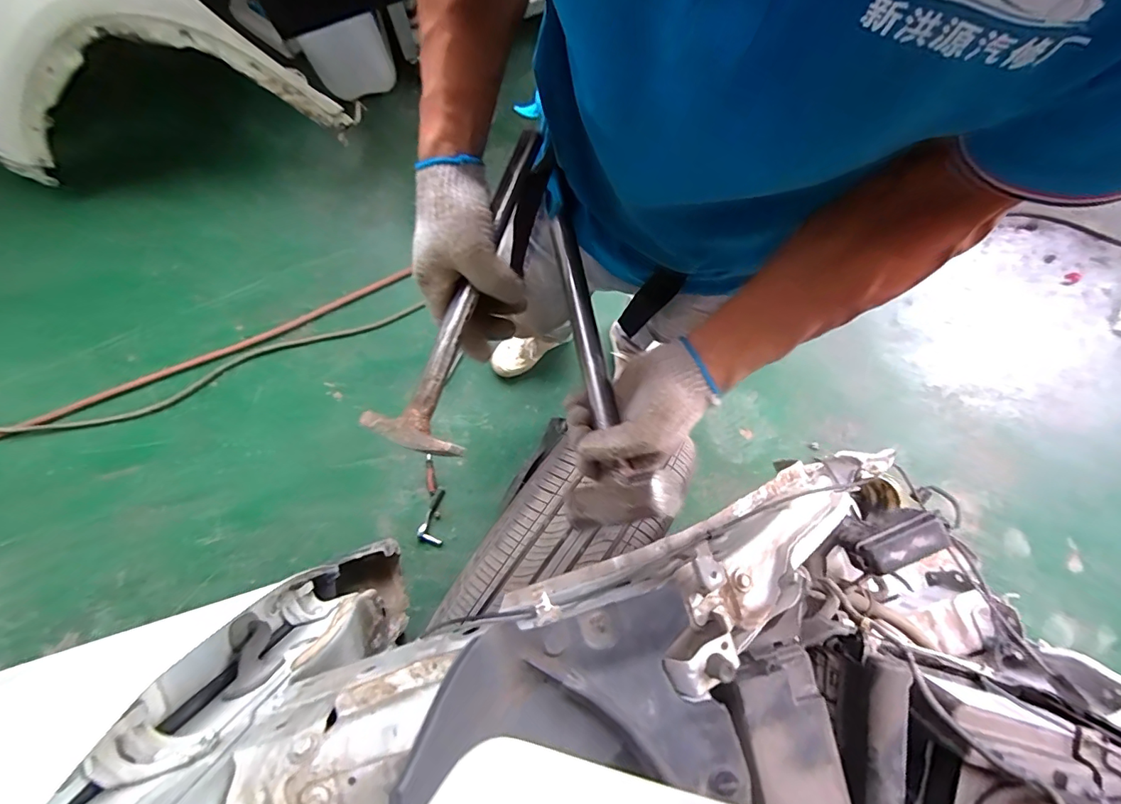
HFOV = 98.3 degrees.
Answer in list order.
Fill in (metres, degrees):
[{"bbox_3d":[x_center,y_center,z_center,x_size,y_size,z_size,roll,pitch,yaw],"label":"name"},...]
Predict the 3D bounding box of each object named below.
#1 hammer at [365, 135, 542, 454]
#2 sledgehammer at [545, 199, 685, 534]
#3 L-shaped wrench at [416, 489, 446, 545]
[{"bbox_3d":[-0.073,-0.102,0.409,0.088,0.032,0.293,20,81,3],"label":"hammer"},{"bbox_3d":[0.029,-0.045,0.471,0.092,0.073,0.321,-10,72,-3],"label":"sledgehammer"},{"bbox_3d":[-0.330,0.311,1.312,0.070,0.018,0.132,25,84,3],"label":"L-shaped wrench"}]

